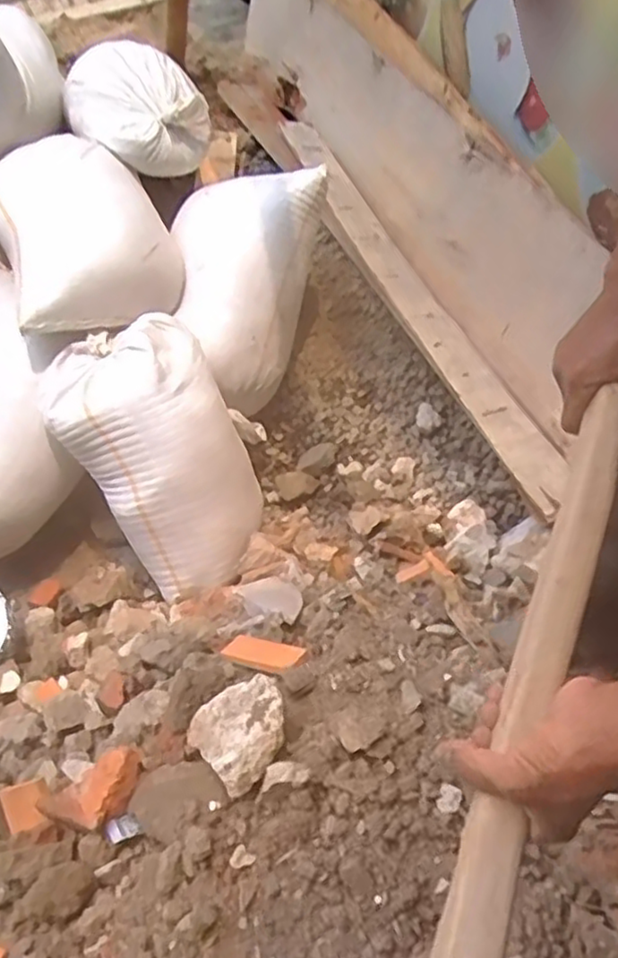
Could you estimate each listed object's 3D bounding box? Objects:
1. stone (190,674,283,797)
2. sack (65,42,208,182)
[{"bbox_3d":[-0.078,0.290,0.814,0.110,0.079,0.115,0,58,1],"label":"stone"},{"bbox_3d":[-0.346,-0.740,1.416,0.265,0.178,0.231,-16,59,-9],"label":"sack"}]

